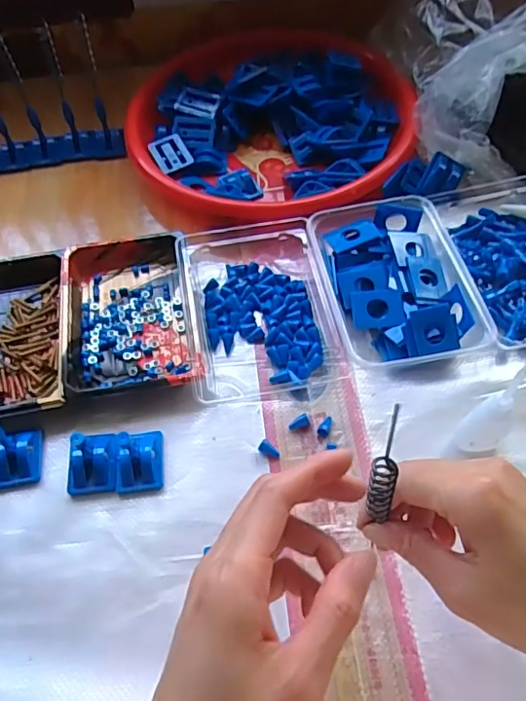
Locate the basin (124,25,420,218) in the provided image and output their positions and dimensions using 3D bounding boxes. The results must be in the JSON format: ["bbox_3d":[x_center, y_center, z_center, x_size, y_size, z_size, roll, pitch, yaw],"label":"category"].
[{"bbox_3d":[0.008,-0.247,0.591,0.286,0.057,0.273,-2,56,3],"label":"basin"}]

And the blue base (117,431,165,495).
[{"bbox_3d":[-0.089,0.076,0.401,0.032,0.025,0.043,-5,56,1],"label":"blue base"}]

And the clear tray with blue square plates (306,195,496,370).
[{"bbox_3d":[0.107,-0.059,0.469,0.109,0.034,0.157,-11,56,-3],"label":"clear tray with blue square plates"}]

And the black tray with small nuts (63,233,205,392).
[{"bbox_3d":[-0.113,-0.036,0.477,0.104,0.025,0.166,-10,56,-2],"label":"black tray with small nuts"}]

